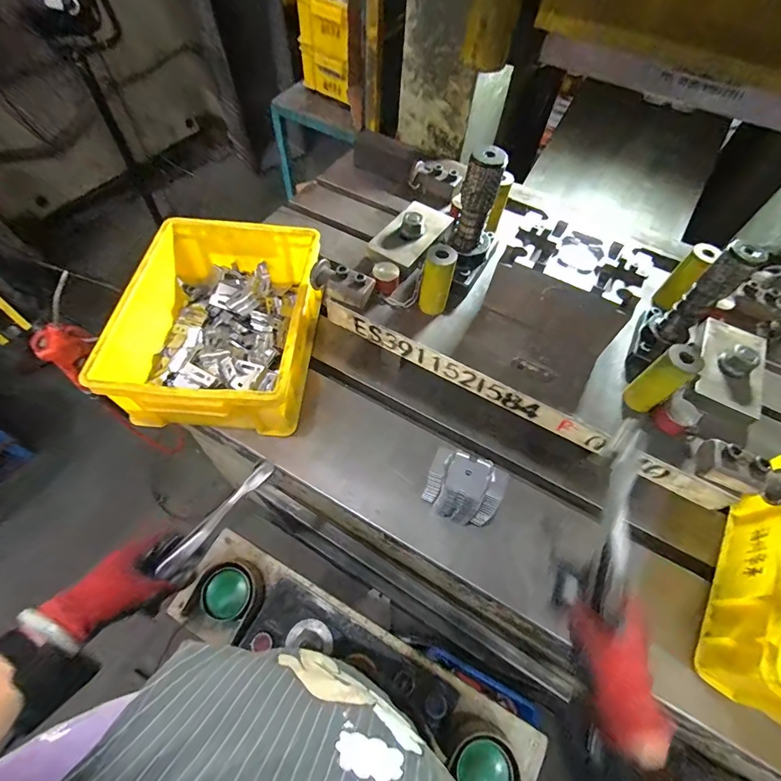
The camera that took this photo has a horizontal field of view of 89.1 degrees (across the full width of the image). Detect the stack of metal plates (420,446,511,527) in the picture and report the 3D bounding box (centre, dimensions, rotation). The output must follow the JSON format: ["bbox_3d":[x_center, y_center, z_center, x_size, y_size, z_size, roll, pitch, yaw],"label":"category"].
[{"bbox_3d":[0.094,0.132,0.525,0.093,0.117,0.059,23,60,10],"label":"stack of metal plates"}]

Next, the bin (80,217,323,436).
[{"bbox_3d":[-0.259,-0.105,0.628,0.257,0.122,0.335,4,58,-2],"label":"bin"}]

